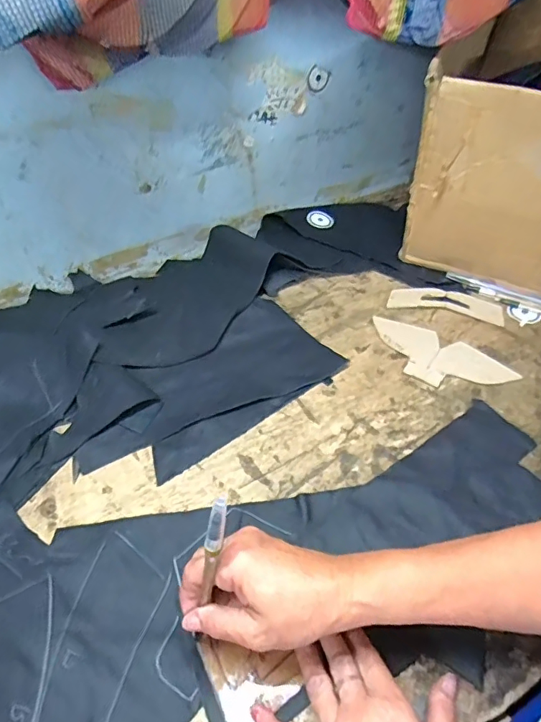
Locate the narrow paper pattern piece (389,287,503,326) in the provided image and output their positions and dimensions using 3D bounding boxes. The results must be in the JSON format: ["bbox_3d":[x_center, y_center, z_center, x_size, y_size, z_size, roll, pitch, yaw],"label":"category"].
[{"bbox_3d":[0.219,-0.073,0.629,0.136,0.005,0.046,12,53,11],"label":"narrow paper pattern piece"}]

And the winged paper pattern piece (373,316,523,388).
[{"bbox_3d":[0.184,-0.006,0.563,0.161,0.006,0.077,28,53,27],"label":"winged paper pattern piece"}]

